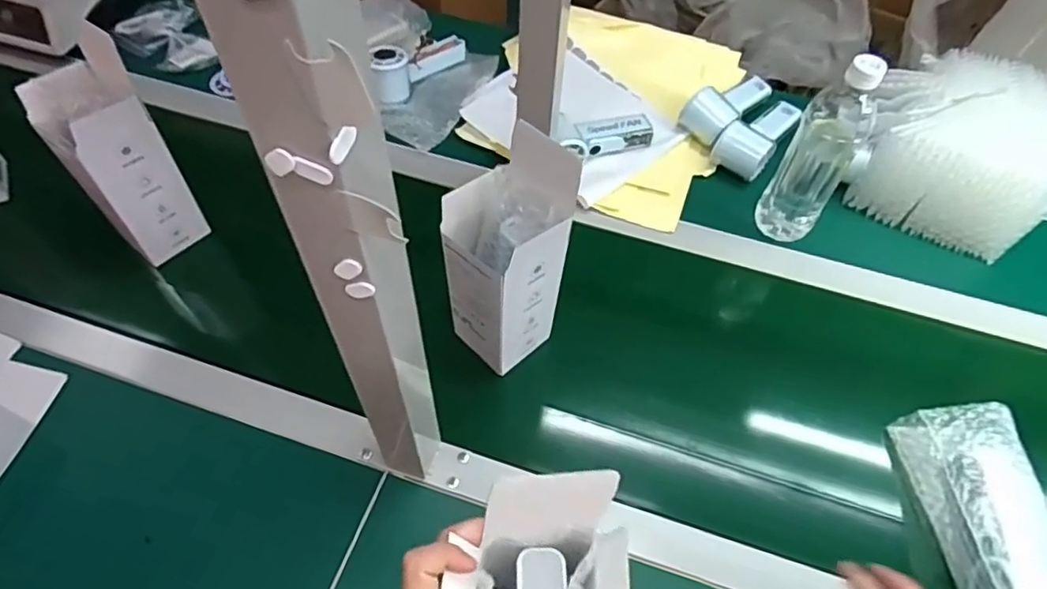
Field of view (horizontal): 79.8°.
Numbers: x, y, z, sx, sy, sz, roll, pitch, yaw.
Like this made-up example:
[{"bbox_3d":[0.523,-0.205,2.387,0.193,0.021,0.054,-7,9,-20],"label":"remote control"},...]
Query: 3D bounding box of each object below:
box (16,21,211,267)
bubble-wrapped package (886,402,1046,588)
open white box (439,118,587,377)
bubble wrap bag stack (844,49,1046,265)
[{"bbox_3d":[-0.404,-0.126,0.634,0.090,0.186,0.083,39,64,21],"label":"box"},{"bbox_3d":[0.397,0.196,0.534,0.076,0.069,0.206,1,57,-1],"label":"bubble-wrapped package"},{"bbox_3d":[-0.012,-0.033,0.558,0.098,0.207,0.080,-36,65,-23],"label":"open white box"},{"bbox_3d":[0.515,-0.187,0.742,0.200,0.131,0.204,26,60,14],"label":"bubble wrap bag stack"}]

